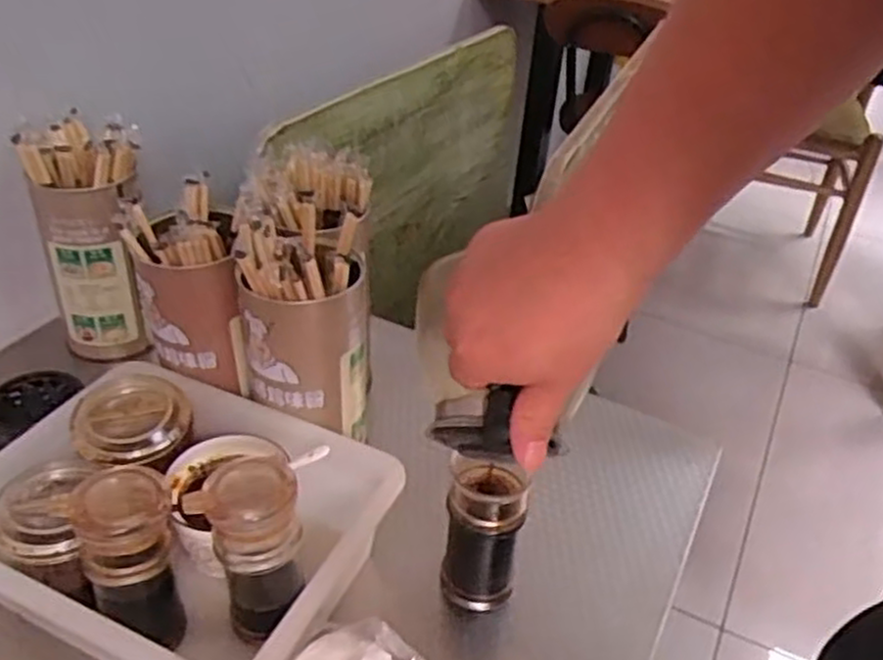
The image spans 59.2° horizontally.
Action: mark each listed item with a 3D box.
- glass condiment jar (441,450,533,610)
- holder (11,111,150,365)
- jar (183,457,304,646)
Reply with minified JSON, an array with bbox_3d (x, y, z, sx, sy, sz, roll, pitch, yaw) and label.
[{"bbox_3d":[0.030,0.147,0.565,0.054,0.110,0.058,3,36,-2],"label":"glass condiment jar"},{"bbox_3d":[-0.345,-0.089,0.780,0.097,0.223,0.106,-12,39,-21],"label":"holder"},{"bbox_3d":[-0.130,0.150,0.528,0.070,0.117,0.062,-15,40,-25],"label":"jar"}]

